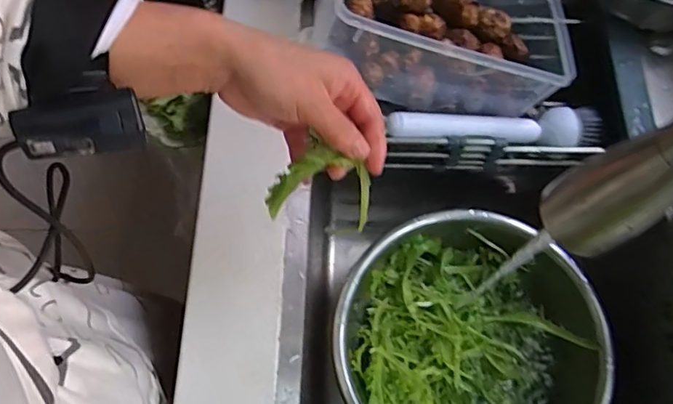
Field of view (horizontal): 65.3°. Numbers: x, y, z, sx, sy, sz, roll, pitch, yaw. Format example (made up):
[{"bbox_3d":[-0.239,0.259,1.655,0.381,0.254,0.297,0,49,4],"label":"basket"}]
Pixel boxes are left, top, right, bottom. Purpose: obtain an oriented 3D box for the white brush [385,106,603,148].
[{"bbox_3d":[0.181,-0.083,0.585,0.244,0.044,0.044,-6,69,-2],"label":"white brush"}]

